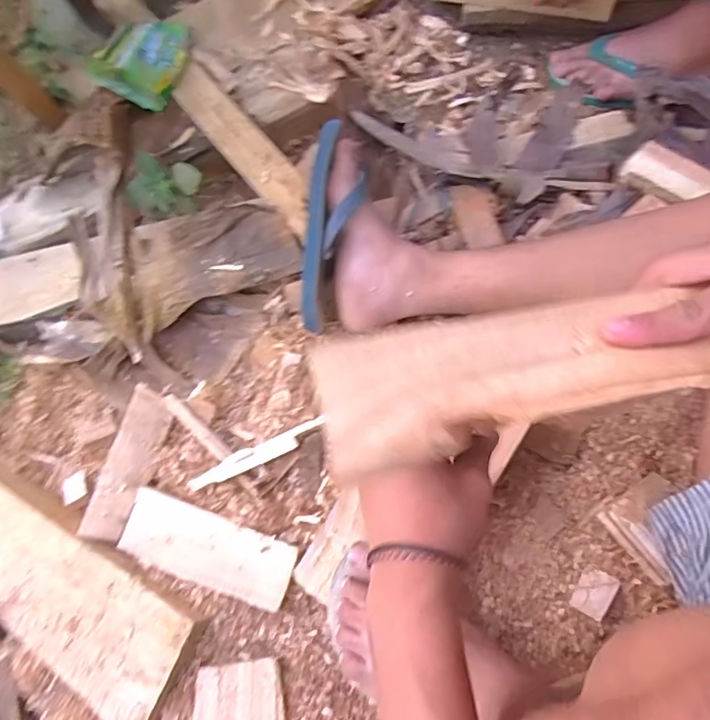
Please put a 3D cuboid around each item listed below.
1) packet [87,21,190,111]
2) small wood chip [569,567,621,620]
[{"bbox_3d":[-0.302,-0.436,0.740,0.093,0.051,0.163,12,67,4],"label":"packet"},{"bbox_3d":[0.209,0.203,0.449,0.029,0.004,0.038,20,71,39],"label":"small wood chip"}]

